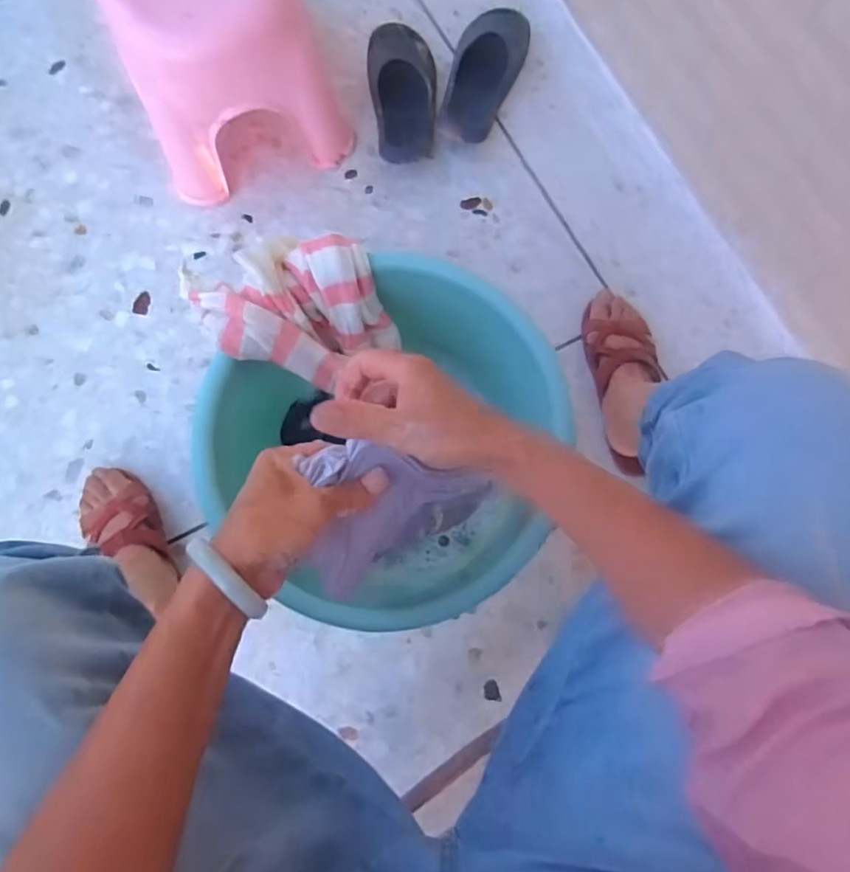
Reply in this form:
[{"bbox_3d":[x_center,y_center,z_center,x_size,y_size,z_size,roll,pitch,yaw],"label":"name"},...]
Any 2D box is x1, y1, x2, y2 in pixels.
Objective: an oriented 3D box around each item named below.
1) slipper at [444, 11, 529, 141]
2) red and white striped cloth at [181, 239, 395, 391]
[{"bbox_3d":[0.093,-0.555,0.860,0.099,0.086,0.232,14,79,1],"label":"slipper"},{"bbox_3d":[-0.114,-0.112,0.515,0.148,0.084,0.118,-30,82,-6],"label":"red and white striped cloth"}]

